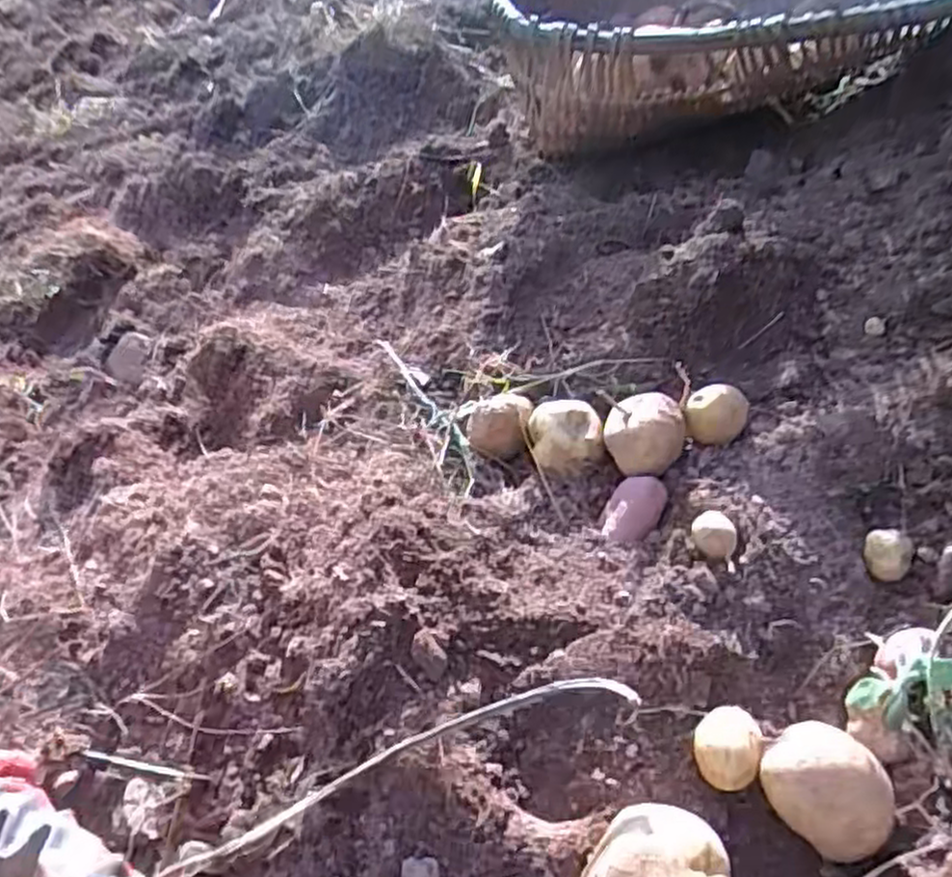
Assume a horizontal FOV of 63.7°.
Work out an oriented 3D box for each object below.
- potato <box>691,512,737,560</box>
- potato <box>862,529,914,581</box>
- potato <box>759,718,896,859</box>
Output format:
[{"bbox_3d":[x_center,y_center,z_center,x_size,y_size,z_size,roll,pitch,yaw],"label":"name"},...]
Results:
[{"bbox_3d":[0.158,0.066,0.510,0.029,0.019,0.028,-3,48,3],"label":"potato"},{"bbox_3d":[0.276,0.077,0.514,0.030,0.019,0.029,-3,48,3],"label":"potato"},{"bbox_3d":[0.193,0.191,0.421,0.066,0.049,0.054,26,56,26],"label":"potato"}]

